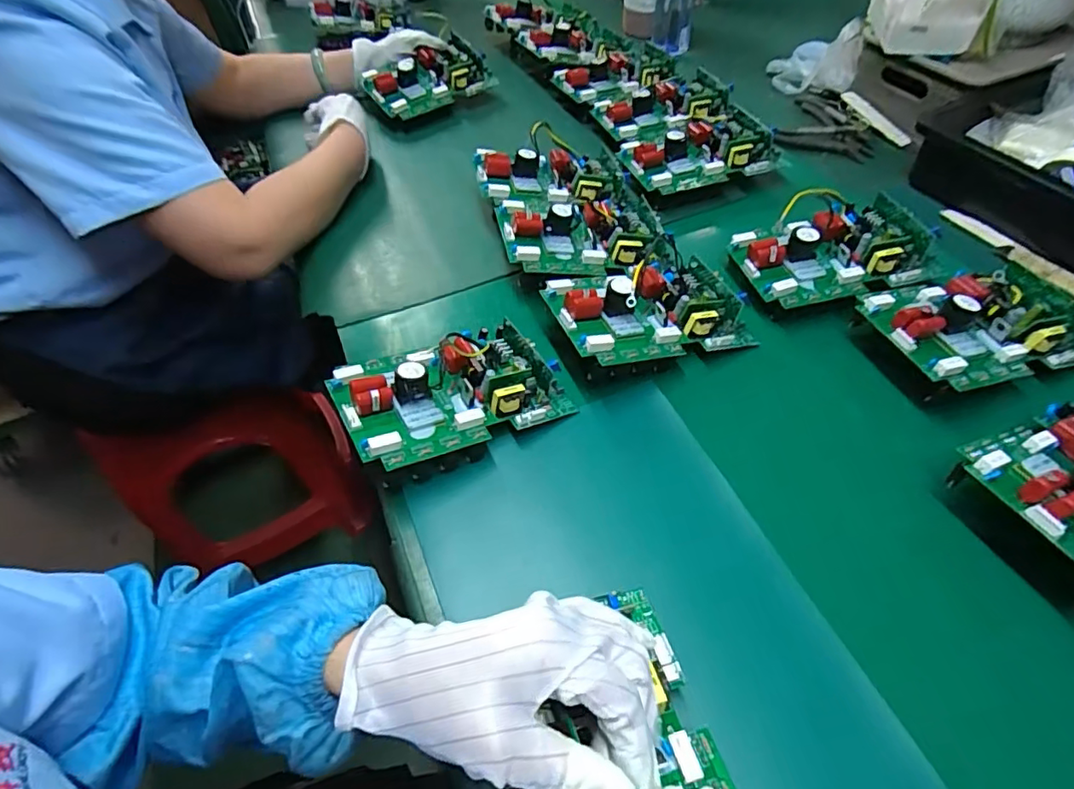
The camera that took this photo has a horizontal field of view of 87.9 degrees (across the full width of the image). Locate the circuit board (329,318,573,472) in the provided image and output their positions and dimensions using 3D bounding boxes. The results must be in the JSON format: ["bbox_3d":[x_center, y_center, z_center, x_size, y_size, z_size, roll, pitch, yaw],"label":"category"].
[{"bbox_3d":[-0.068,-0.011,0.442,0.171,0.036,0.109,-19,57,-28],"label":"circuit board"}]

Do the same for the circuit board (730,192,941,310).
[{"bbox_3d":[0.284,-0.142,0.539,0.177,0.049,0.114,-12,51,-6],"label":"circuit board"}]

